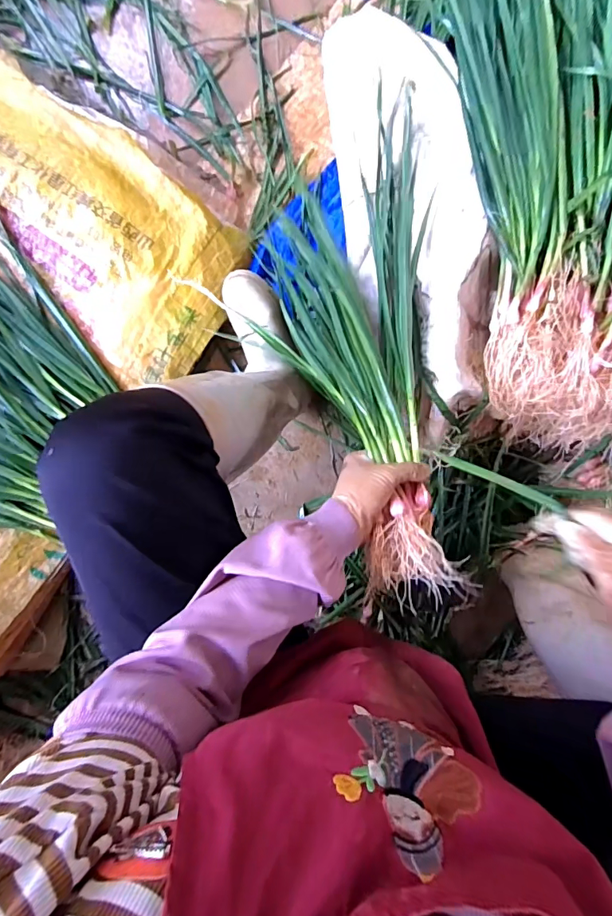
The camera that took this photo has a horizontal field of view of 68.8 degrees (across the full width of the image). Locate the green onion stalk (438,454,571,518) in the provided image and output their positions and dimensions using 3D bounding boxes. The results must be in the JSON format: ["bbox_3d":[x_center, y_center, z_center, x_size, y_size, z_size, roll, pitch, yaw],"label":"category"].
[{"bbox_3d":[0.176,0.020,0.416,0.118,0.009,0.011,29,88,38],"label":"green onion stalk"}]

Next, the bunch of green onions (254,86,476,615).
[{"bbox_3d":[0.058,-0.119,0.536,0.187,0.151,0.542,-5,68,-2],"label":"bunch of green onions"}]

